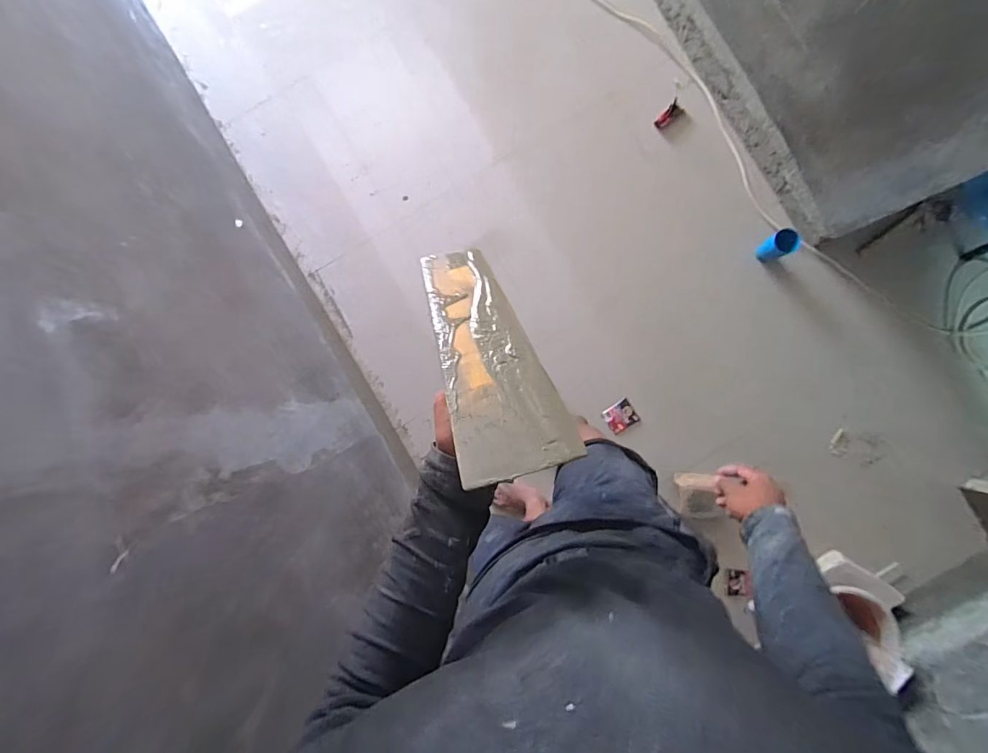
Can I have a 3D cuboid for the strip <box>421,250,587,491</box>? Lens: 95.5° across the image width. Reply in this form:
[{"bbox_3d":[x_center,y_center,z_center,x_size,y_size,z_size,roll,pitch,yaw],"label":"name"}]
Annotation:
[{"bbox_3d":[-0.007,-0.033,0.464,0.103,0.006,0.293,-13,55,-7],"label":"strip"}]

